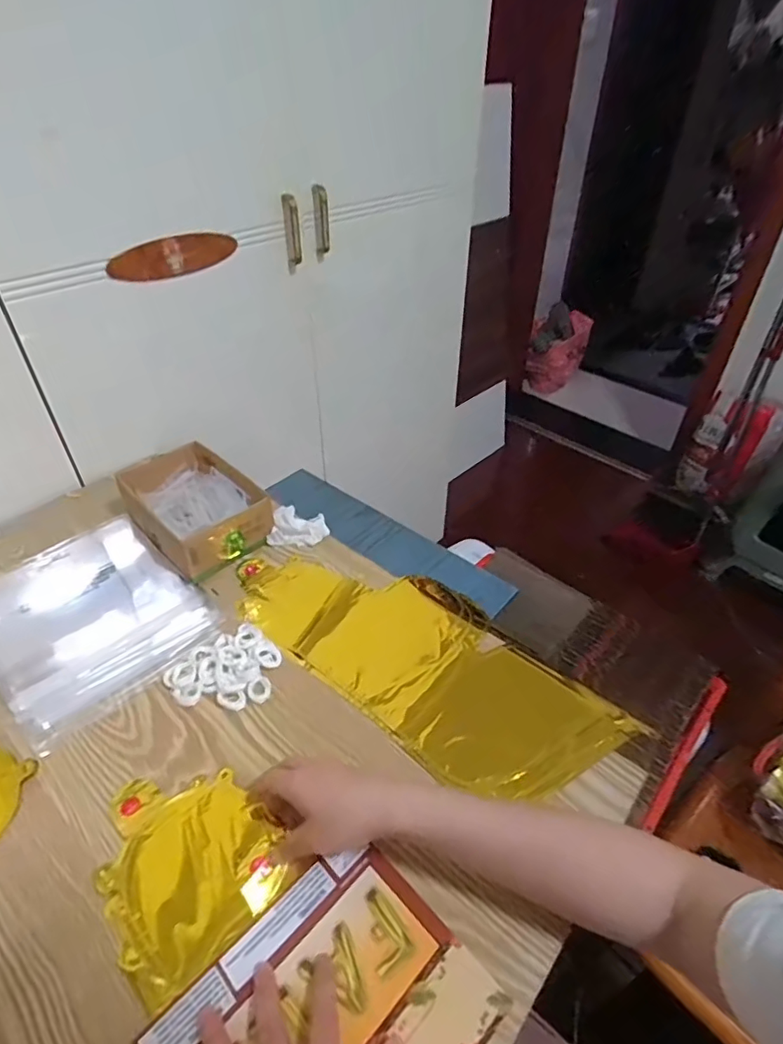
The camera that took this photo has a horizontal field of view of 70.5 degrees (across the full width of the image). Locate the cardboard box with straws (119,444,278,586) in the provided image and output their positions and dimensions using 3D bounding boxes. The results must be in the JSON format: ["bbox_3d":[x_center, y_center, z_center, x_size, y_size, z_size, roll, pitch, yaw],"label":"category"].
[{"bbox_3d":[-0.254,-0.019,0.720,0.186,0.064,0.131,32,48,32],"label":"cardboard box with straws"}]

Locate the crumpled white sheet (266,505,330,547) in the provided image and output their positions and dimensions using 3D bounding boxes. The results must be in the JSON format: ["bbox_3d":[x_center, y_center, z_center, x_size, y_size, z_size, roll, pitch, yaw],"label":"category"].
[{"bbox_3d":[-0.121,0.006,0.721,0.066,0.031,0.062,18,42,20],"label":"crumpled white sheet"}]

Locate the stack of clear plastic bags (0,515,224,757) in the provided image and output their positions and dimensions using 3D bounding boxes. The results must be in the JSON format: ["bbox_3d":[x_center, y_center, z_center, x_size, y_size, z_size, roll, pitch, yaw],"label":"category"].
[{"bbox_3d":[-0.344,0.102,0.630,0.206,0.016,0.275,-32,49,-34],"label":"stack of clear plastic bags"}]

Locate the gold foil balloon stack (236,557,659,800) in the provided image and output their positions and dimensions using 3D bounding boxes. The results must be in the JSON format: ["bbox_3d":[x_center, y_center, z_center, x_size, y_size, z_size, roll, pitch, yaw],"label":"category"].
[{"bbox_3d":[0.022,0.126,0.595,0.426,0.015,0.189,28,46,29],"label":"gold foil balloon stack"}]

